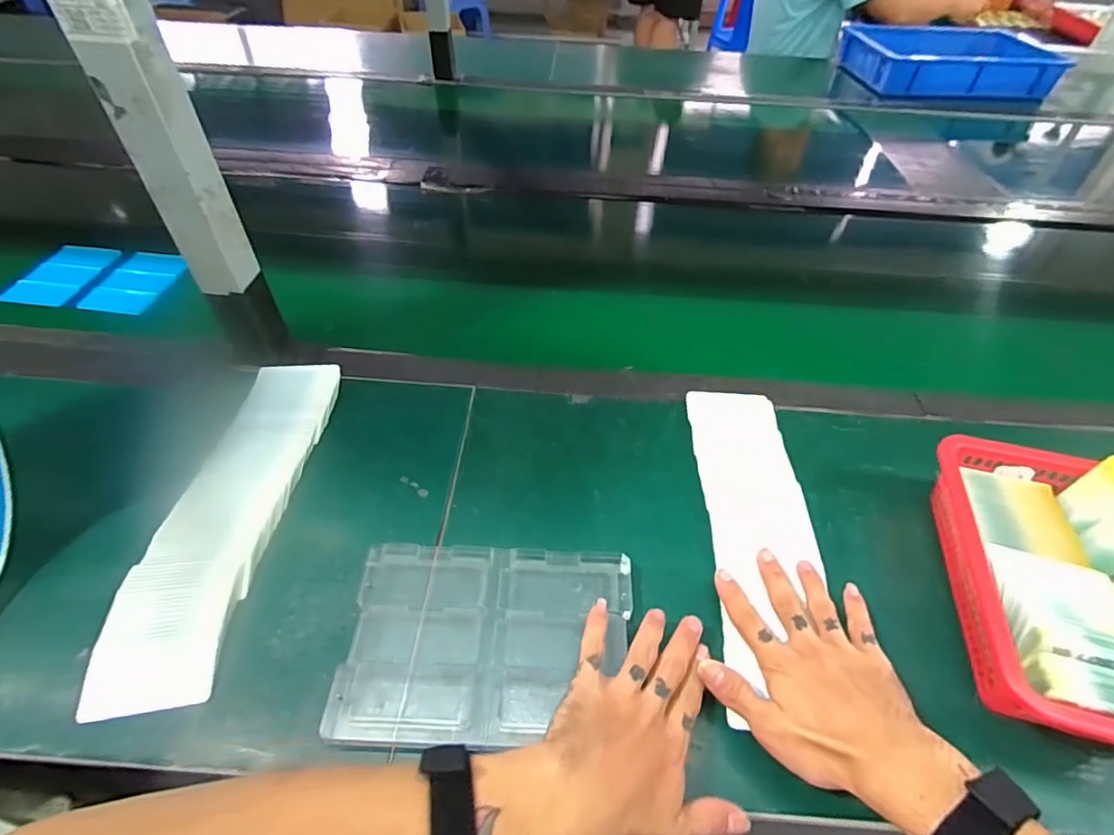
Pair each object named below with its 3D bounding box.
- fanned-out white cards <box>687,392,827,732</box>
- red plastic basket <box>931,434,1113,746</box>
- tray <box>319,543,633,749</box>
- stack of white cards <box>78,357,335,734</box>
[{"bbox_3d":[0.171,0.090,0.459,0.089,0.005,0.293,1,49,4],"label":"fanned-out white cards"},{"bbox_3d":[0.369,0.121,0.406,0.160,0.077,0.232,13,48,9],"label":"red plastic basket"},{"bbox_3d":[-0.048,0.157,0.388,0.198,0.014,0.133,2,49,-1],"label":"tray"},{"bbox_3d":[-0.268,0.070,0.450,0.082,0.027,0.323,5,47,2],"label":"stack of white cards"}]

